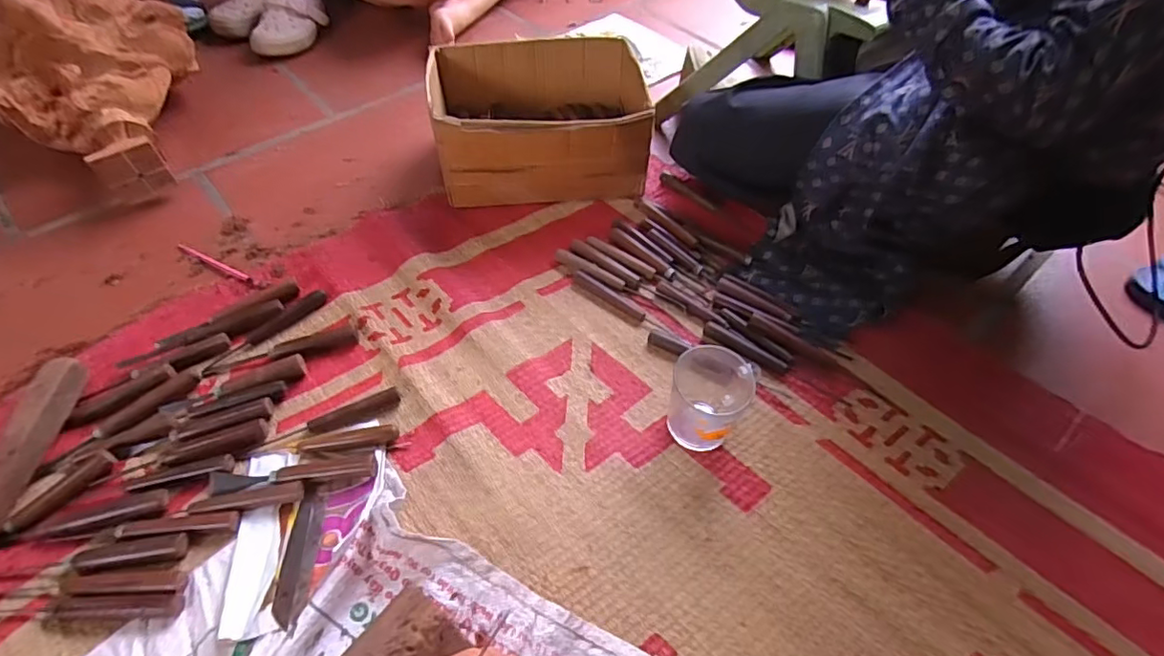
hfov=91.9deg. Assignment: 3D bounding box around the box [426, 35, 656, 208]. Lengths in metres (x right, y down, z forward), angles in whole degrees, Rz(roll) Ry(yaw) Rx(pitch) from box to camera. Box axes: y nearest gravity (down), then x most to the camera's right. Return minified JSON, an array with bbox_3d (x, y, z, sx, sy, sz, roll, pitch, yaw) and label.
[{"bbox_3d":[-0.062,-0.335,0.924,0.340,0.157,0.256,-4,53,-7],"label":"box"}]

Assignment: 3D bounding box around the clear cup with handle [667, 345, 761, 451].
[{"bbox_3d":[0.144,0.083,0.652,0.081,0.096,0.090,24,55,14],"label":"clear cup with handle"}]

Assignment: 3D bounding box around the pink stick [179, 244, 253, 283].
[{"bbox_3d":[-0.539,-0.096,0.829,0.159,0.009,0.011,25,55,15],"label":"pink stick"}]

